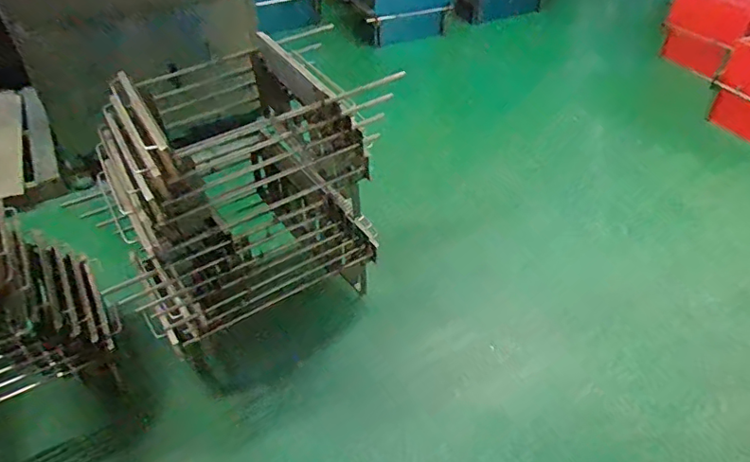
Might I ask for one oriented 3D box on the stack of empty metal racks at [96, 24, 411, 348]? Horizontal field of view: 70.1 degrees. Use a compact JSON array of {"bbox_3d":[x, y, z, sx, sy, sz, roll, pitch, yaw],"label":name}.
[{"bbox_3d":[-0.396,-0.107,1.552,0.706,0.607,0.458,-21,46,-21],"label":"stack of empty metal racks"}]

